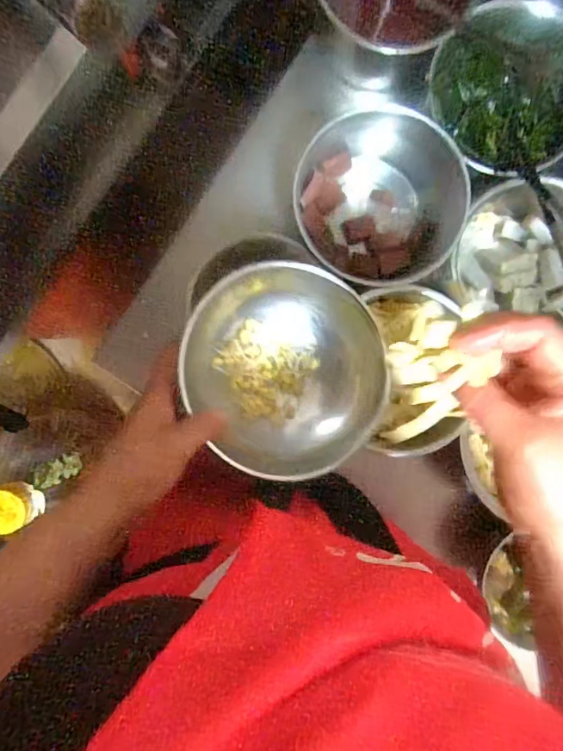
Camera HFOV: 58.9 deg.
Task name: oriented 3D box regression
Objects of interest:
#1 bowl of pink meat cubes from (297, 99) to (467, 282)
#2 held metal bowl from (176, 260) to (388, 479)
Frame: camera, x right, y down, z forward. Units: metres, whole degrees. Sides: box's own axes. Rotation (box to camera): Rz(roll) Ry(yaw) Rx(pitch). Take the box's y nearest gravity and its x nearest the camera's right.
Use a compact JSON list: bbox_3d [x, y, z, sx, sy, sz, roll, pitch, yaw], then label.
[{"bbox_3d":[0.095,-0.164,0.488,0.143,0.081,0.154,0,92,-3],"label":"bowl of pink meat cubes"},{"bbox_3d":[0.001,-0.005,0.404,0.143,0.095,0.158,0,92,-3],"label":"held metal bowl"}]

